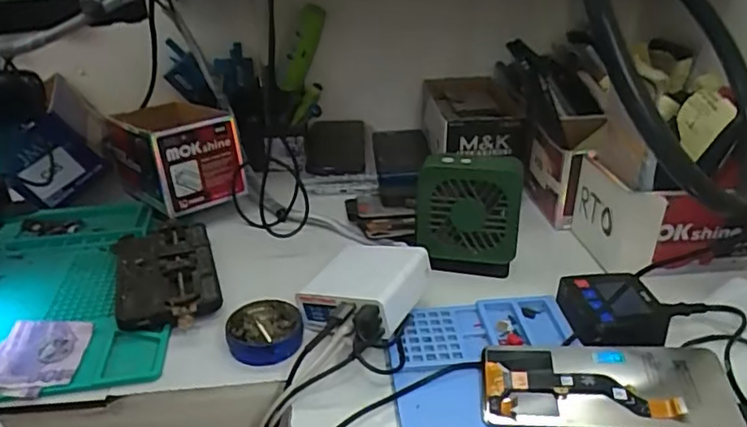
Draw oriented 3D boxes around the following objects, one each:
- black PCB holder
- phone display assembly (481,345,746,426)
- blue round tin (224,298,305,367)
[{"bbox_3d":[-0.193,0.057,0.543,0.088,0.024,0.163,-12,31,-19],"label":"black PCB holder"},{"bbox_3d":[0.161,0.122,0.413,0.165,0.010,0.073,-2,34,11],"label":"phone display assembly"},{"bbox_3d":[-0.089,0.095,0.480,0.060,0.015,0.059,-1,29,0],"label":"blue round tin"}]

